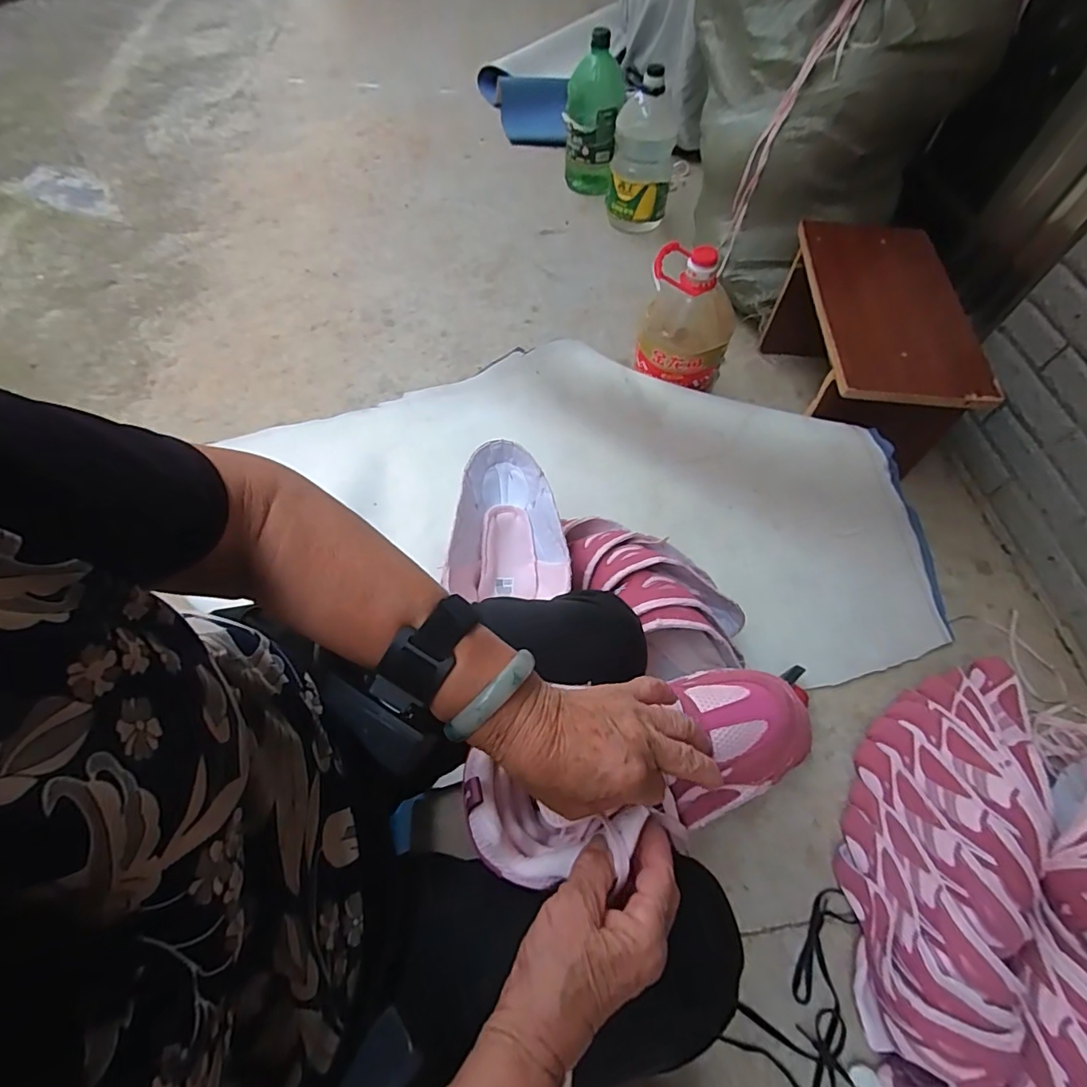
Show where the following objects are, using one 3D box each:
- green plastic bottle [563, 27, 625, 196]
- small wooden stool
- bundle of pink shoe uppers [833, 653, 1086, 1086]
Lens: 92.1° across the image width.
[{"bbox_3d":[0.139,-1.198,1.492,0.152,0.315,0.137,6,60,2],"label":"green plastic bottle"},{"bbox_3d":[0.613,-0.361,1.010,0.286,0.243,0.455,8,59,2],"label":"small wooden stool"},{"bbox_3d":[0.567,0.409,0.631,0.336,0.187,0.622,31,64,17],"label":"bundle of pink shoe uppers"}]

